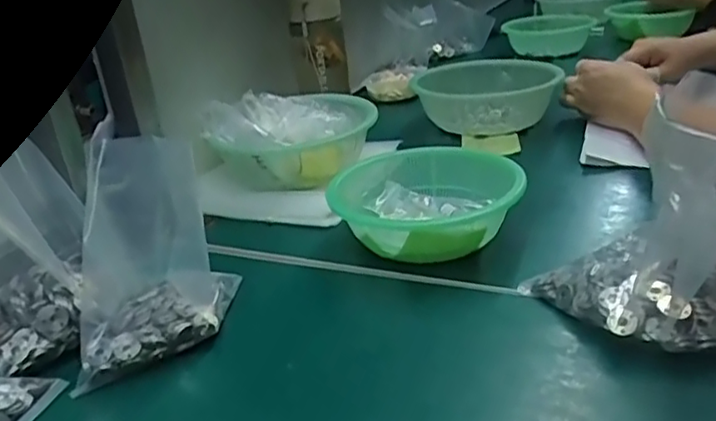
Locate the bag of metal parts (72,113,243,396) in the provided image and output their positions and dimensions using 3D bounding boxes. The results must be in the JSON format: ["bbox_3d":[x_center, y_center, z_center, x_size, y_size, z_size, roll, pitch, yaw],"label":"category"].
[{"bbox_3d":[-0.158,0.028,0.491,0.114,0.056,0.220,-12,54,-10],"label":"bag of metal parts"}]

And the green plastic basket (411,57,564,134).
[{"bbox_3d":[0.161,-0.159,0.847,0.169,0.072,0.214,-7,24,1],"label":"green plastic basket"}]

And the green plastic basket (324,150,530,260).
[{"bbox_3d":[0.060,-0.004,0.544,0.162,0.057,0.163,-1,25,15],"label":"green plastic basket"}]

